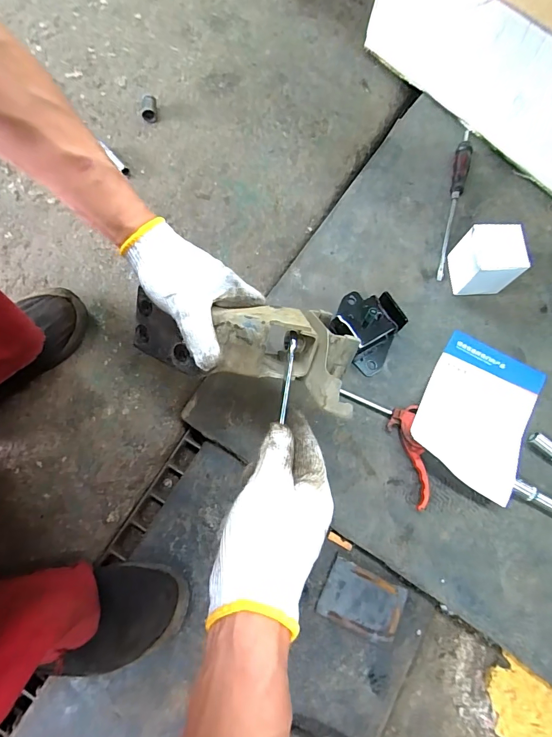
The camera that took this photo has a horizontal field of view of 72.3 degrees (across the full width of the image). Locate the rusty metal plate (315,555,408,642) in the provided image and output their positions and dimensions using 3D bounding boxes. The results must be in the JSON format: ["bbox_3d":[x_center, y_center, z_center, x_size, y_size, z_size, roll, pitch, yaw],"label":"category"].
[{"bbox_3d":[0.108,0.289,0.472,0.097,0.009,0.069,22,74,7],"label":"rusty metal plate"}]

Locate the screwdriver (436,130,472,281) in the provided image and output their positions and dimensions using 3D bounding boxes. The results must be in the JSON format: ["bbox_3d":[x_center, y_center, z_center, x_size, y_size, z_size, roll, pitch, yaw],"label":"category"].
[{"bbox_3d":[0.288,-0.274,0.610,0.025,0.020,0.280,16,74,6],"label":"screwdriver"}]

